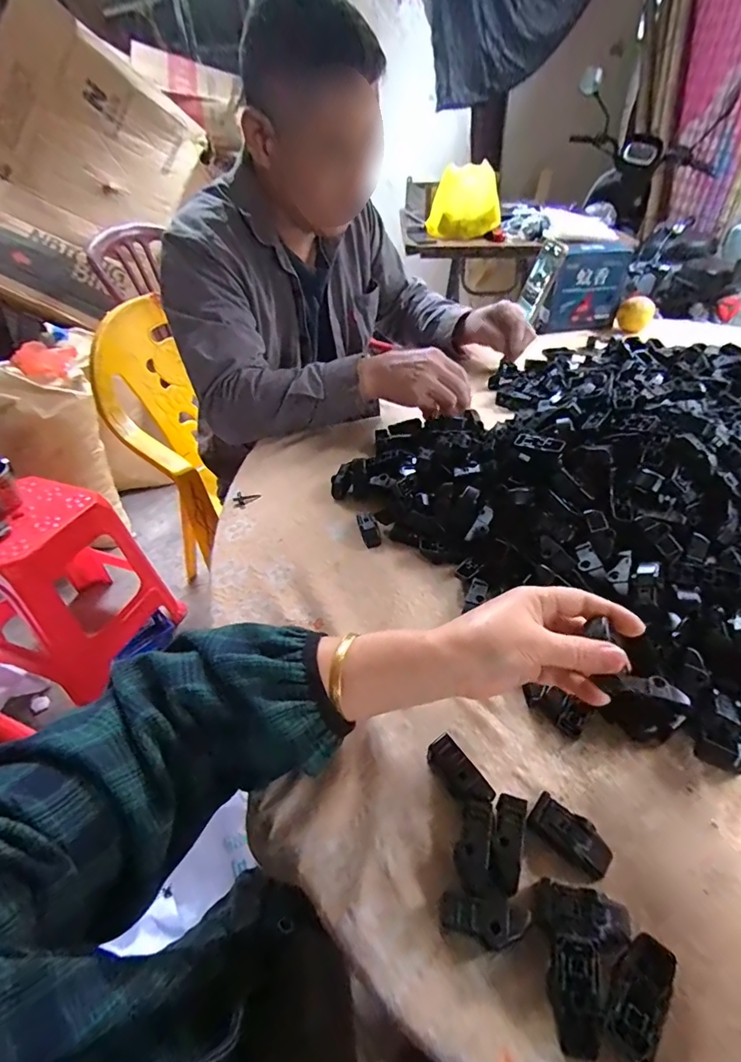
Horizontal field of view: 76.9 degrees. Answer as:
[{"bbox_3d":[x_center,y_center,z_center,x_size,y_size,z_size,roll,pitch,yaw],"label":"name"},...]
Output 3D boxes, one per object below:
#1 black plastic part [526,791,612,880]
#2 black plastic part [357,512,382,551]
[{"bbox_3d":[0.125,0.190,0.291,0.049,0.014,0.023,29,52,31],"label":"black plastic part"},{"bbox_3d":[-0.001,-0.002,0.497,0.018,0.012,0.040,-16,65,-12],"label":"black plastic part"}]

